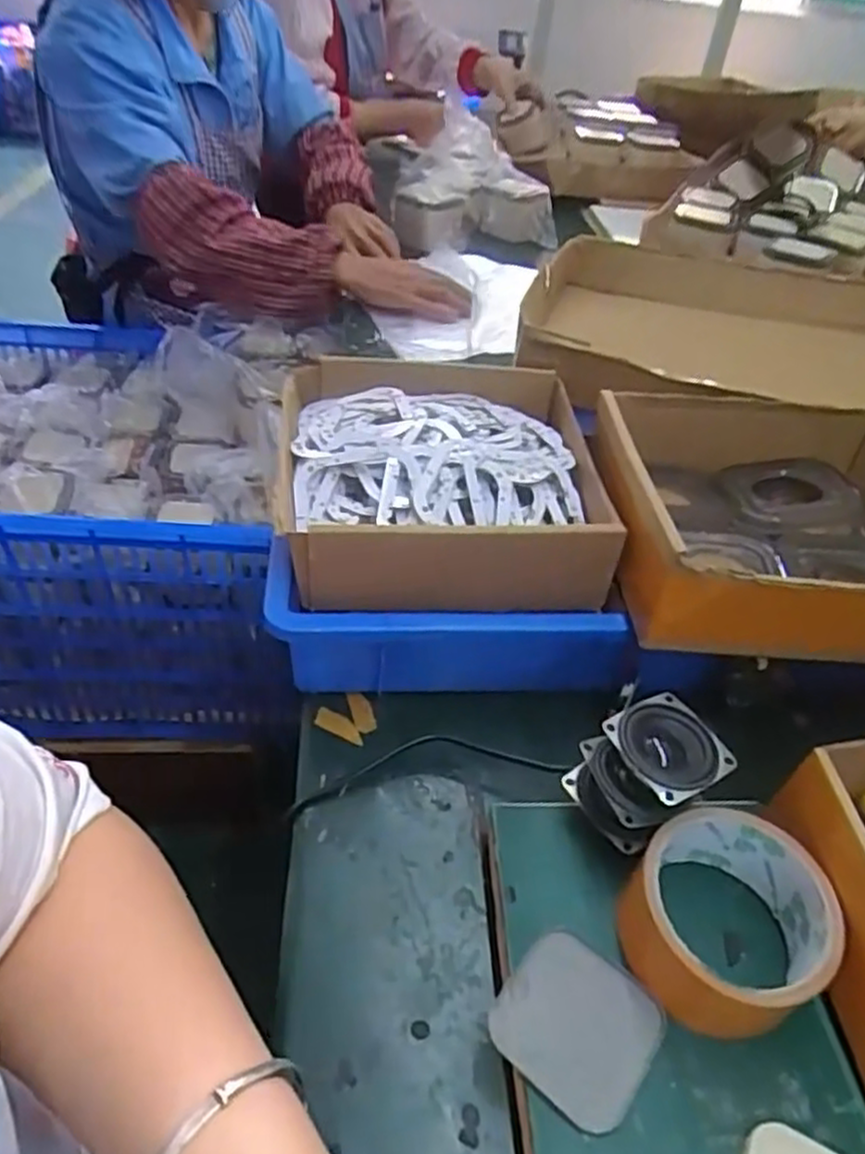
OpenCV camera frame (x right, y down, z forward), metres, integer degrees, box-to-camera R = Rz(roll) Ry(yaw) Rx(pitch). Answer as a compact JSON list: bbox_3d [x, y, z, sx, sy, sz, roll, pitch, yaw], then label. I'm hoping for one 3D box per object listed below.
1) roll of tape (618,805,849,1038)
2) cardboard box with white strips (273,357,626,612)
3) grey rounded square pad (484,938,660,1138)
[{"bbox_3d":[0.138,0.161,0.349,0.087,0.051,0.084,4,42,-4],"label":"roll of tape"},{"bbox_3d":[0.003,-0.073,0.519,0.213,0.068,0.227,2,42,-5],"label":"cardboard box with white strips"},{"bbox_3d":[0.065,0.198,0.331,0.064,0.005,0.063,32,47,25],"label":"grey rounded square pad"}]

